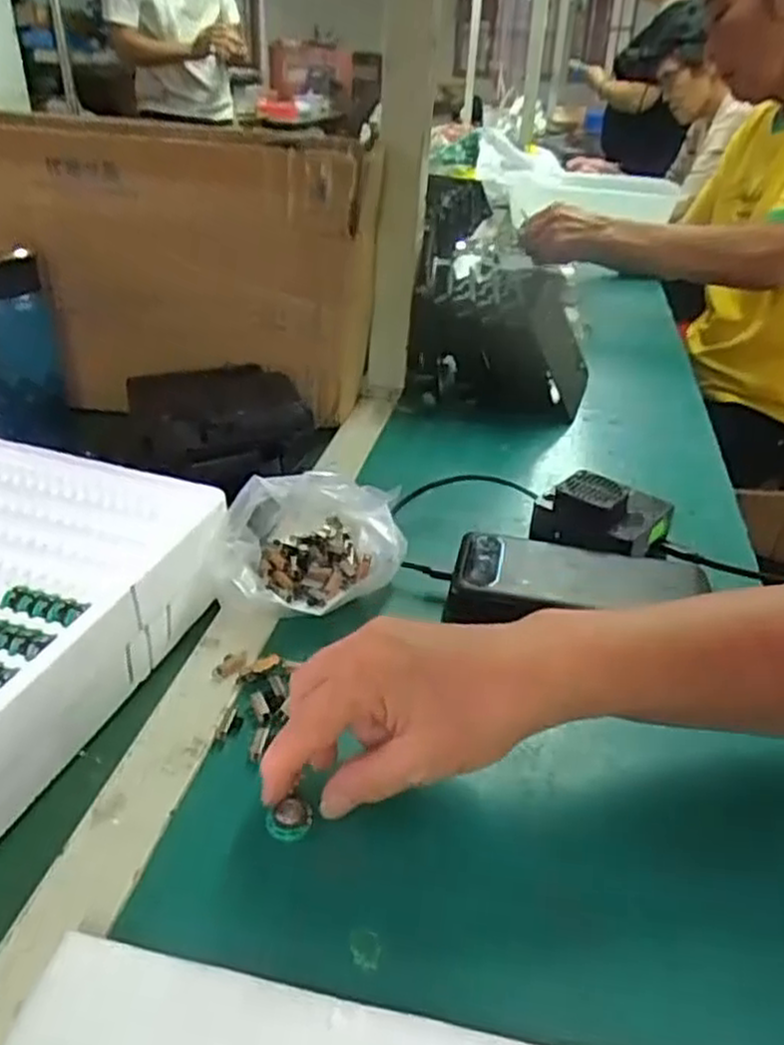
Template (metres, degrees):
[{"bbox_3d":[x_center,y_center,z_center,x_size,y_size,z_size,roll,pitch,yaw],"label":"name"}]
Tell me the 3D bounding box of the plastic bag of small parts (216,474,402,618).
[{"bbox_3d":[-0.048,0.009,0.488,0.107,0.068,0.101,6,31,6],"label":"plastic bag of small parts"}]

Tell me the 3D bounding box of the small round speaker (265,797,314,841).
[{"bbox_3d":[-0.045,0.132,0.342,0.020,0.008,0.015,-11,34,-21],"label":"small round speaker"}]

